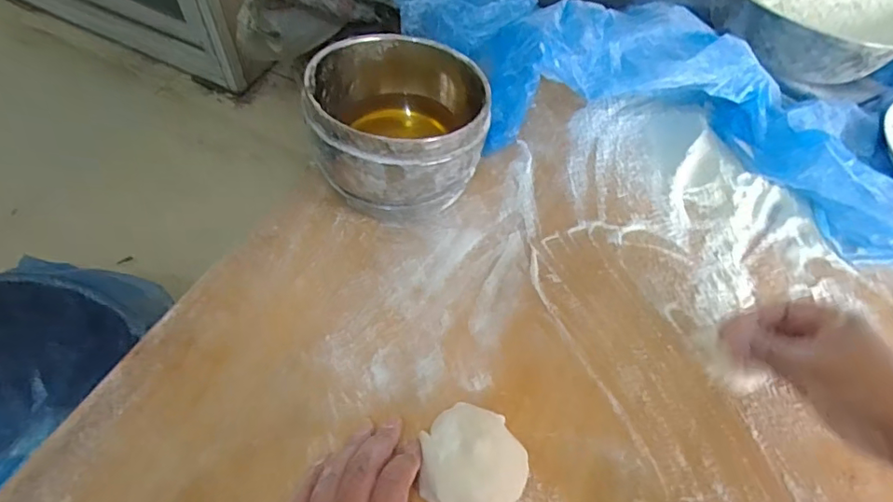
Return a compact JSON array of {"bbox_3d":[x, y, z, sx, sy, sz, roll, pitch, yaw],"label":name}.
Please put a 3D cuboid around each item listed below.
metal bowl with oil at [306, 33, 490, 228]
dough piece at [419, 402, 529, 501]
[{"bbox_3d":[-0.041,-0.106,0.496,0.143,0.111,0.142,1,58,-2],"label":"metal bowl with oil"},{"bbox_3d":[0.020,0.144,0.387,0.073,0.024,0.071,1,58,-2],"label":"dough piece"}]

